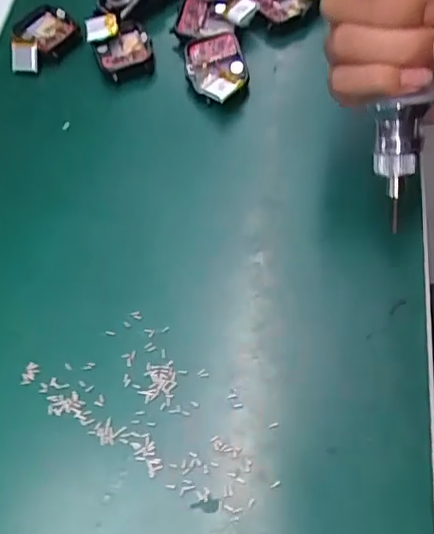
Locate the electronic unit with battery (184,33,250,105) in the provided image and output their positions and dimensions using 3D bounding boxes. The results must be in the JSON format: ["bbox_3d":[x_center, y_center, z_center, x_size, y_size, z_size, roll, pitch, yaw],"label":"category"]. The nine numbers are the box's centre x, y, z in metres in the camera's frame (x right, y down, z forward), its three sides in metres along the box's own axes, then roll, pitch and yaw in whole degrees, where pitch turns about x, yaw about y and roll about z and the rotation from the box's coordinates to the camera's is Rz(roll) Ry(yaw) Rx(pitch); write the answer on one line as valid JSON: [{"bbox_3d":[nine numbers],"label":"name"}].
[{"bbox_3d":[-0.001,-0.136,0.373,0.038,0.013,0.058,-7,65,-2],"label":"electronic unit with battery"}]

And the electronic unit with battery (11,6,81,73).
[{"bbox_3d":[-0.128,-0.165,0.400,0.052,0.016,0.050,0,65,1],"label":"electronic unit with battery"}]

